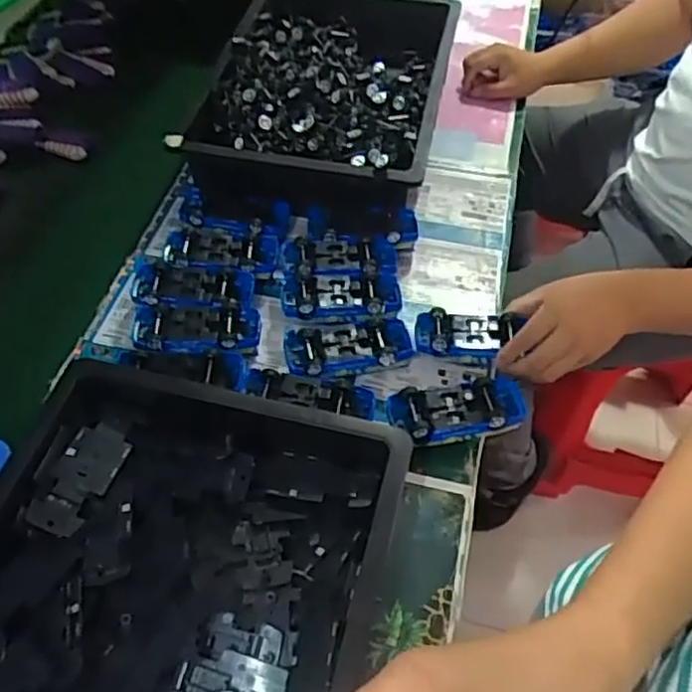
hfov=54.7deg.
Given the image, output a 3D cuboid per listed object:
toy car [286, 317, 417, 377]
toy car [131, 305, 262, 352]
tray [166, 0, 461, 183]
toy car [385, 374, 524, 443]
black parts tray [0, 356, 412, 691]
[{"bbox_3d":[0.004,0.007,0.702,0.133,0.040,0.061,-12,52,-7],"label":"toy car"},{"bbox_3d":[-0.158,-0.011,0.709,0.129,0.040,0.065,-1,52,1],"label":"toy car"},{"bbox_3d":[-0.023,-0.364,0.936,0.315,0.108,0.461,8,53,8],"label":"tray"},{"bbox_3d":[0.107,0.060,0.646,0.129,0.028,0.061,-9,52,-5],"label":"toy car"},{"bbox_3d":[-0.155,0.224,0.473,0.317,0.069,0.444,10,53,10],"label":"black parts tray"}]

